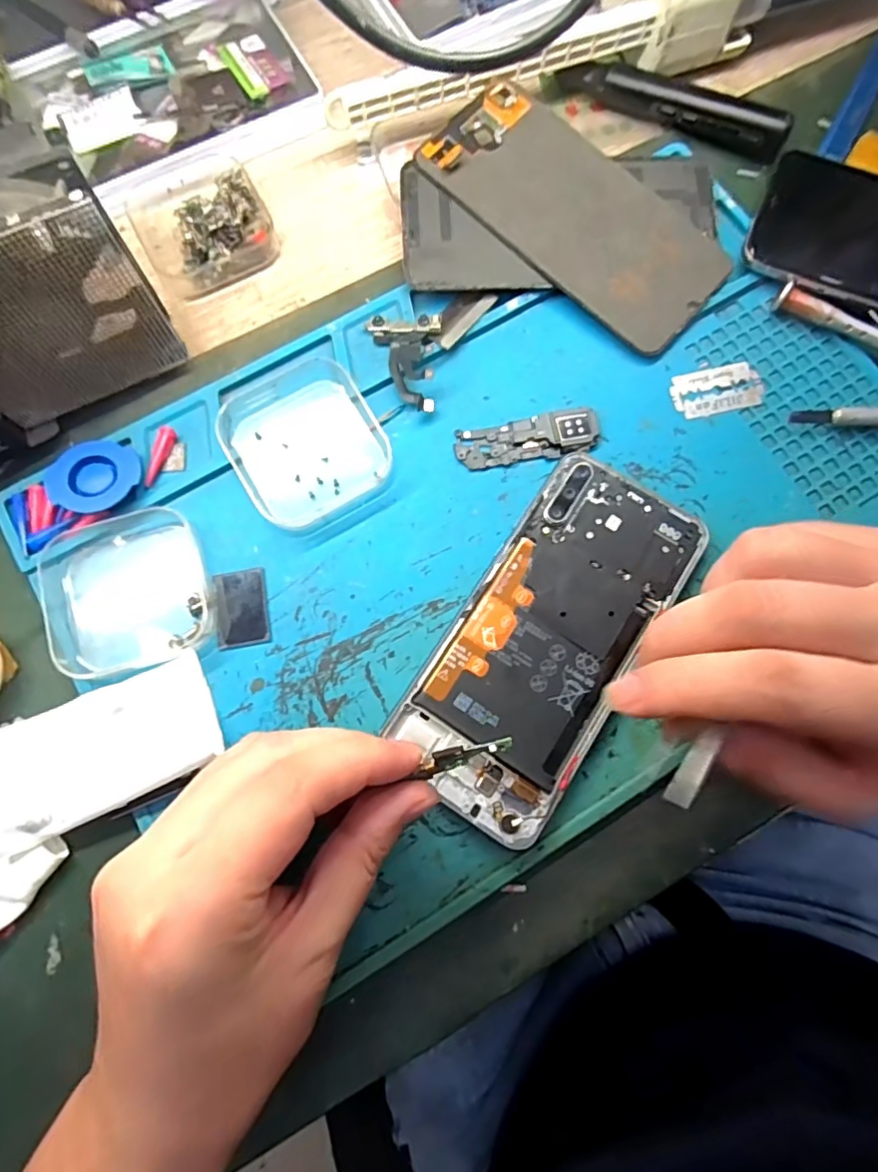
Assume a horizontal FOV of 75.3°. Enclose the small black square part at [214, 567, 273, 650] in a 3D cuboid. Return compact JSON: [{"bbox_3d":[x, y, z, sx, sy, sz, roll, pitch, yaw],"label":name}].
[{"bbox_3d":[-0.083,0.009,0.240,0.022,0.004,0.032,-9,77,-2],"label":"small black square part"}]

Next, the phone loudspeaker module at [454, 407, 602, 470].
[{"bbox_3d":[0.040,-0.067,0.257,0.063,0.005,0.021,-11,78,-3],"label":"phone loudspeaker module"}]

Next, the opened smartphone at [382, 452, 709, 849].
[{"bbox_3d":[0.045,0.020,0.233,0.069,0.006,0.153,32,80,7],"label":"opened smartphone"}]

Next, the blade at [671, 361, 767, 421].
[{"bbox_3d":[0.129,-0.091,0.262,0.042,0.004,0.023,-14,78,-3],"label":"blade"}]

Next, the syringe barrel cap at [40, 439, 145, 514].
[{"bbox_3d":[-0.148,-0.047,0.246,0.035,0.011,0.033,0,77,0],"label":"syringe barrel cap"}]

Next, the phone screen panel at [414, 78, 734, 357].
[{"bbox_3d":[0.066,-0.179,0.272,0.148,0.004,0.070,43,82,4],"label":"phone screen panel"}]

